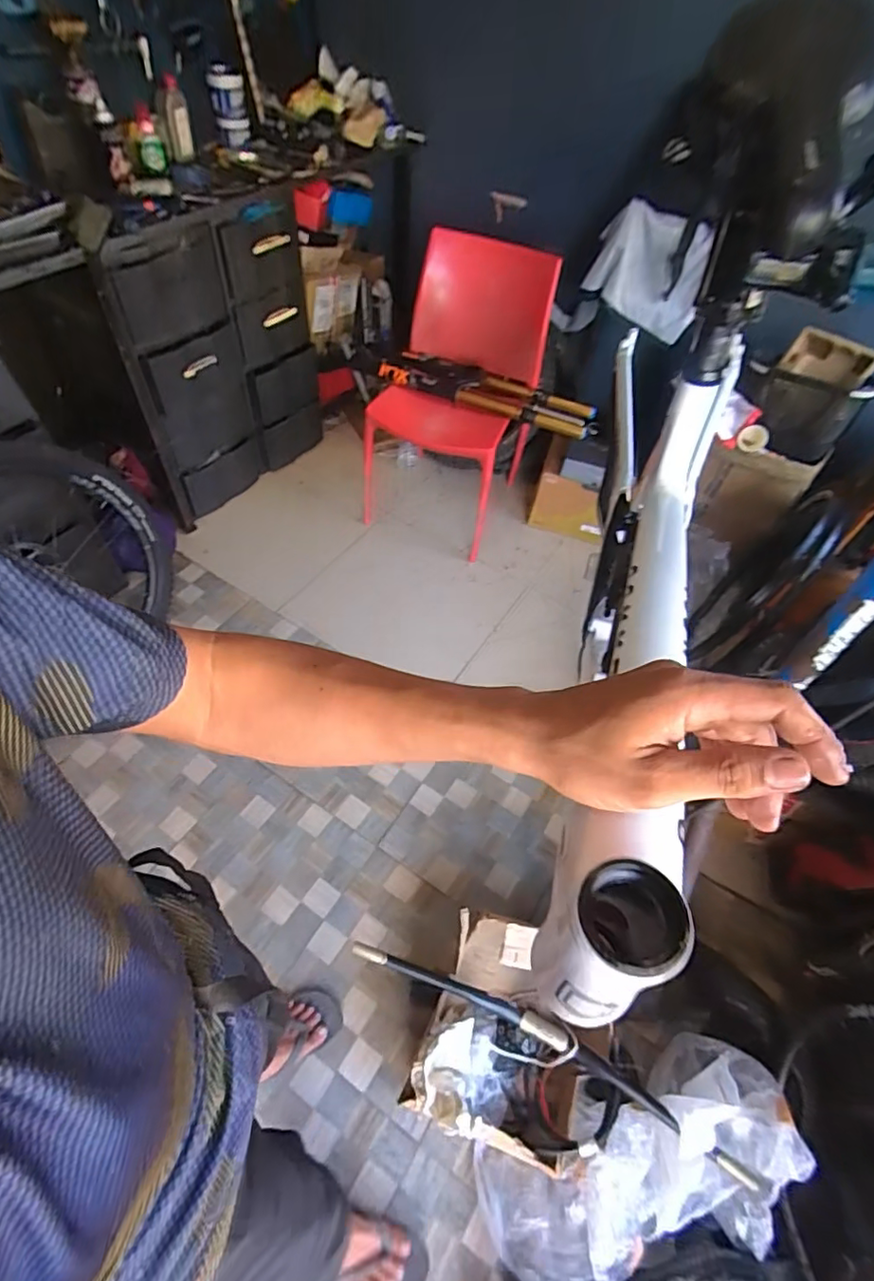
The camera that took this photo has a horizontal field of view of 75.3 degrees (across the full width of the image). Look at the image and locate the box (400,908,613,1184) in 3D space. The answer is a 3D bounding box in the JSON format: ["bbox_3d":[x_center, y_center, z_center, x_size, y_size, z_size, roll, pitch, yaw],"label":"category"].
[{"bbox_3d":[0.162,0.759,1.078,0.347,0.191,0.333,21,55,10],"label":"box"}]

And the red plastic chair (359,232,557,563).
[{"bbox_3d":[0.052,-0.785,1.837,0.454,0.753,0.584,20,54,9],"label":"red plastic chair"}]

